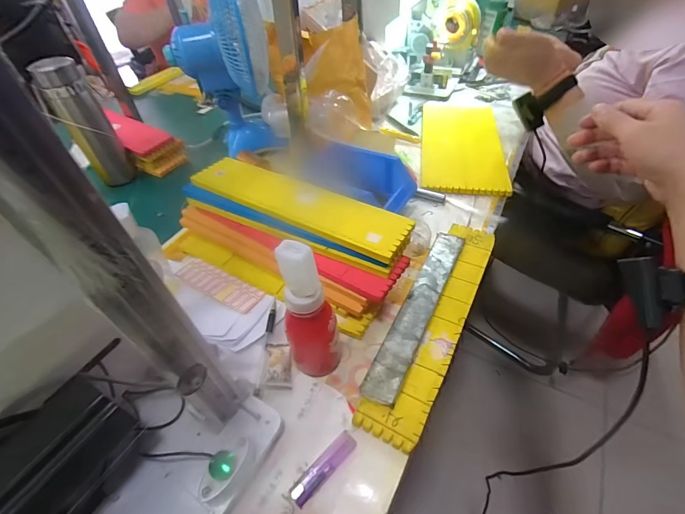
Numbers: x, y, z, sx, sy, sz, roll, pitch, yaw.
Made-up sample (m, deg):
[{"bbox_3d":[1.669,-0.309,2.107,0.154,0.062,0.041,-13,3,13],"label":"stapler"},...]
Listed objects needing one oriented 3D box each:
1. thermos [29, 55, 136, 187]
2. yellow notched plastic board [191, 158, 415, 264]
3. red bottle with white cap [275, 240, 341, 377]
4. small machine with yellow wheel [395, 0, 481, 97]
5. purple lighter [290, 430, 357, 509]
[{"bbox_3d":[-0.511,-0.264,0.698,0.079,0.235,0.059,-28,52,-21],"label":"thermos"},{"bbox_3d":[-0.063,-0.075,0.483,0.319,0.017,0.076,21,52,17],"label":"yellow notched plastic board"},{"bbox_3d":[-0.036,0.062,0.350,0.053,0.172,0.049,16,54,16],"label":"red bottle with white cap"},{"bbox_3d":[0.262,-0.575,0.935,0.188,0.187,0.197,10,49,12],"label":"small machine with yellow wheel"},{"bbox_3d":[-0.018,0.211,0.347,0.078,0.009,0.021,-38,57,-23],"label":"purple lighter"}]

